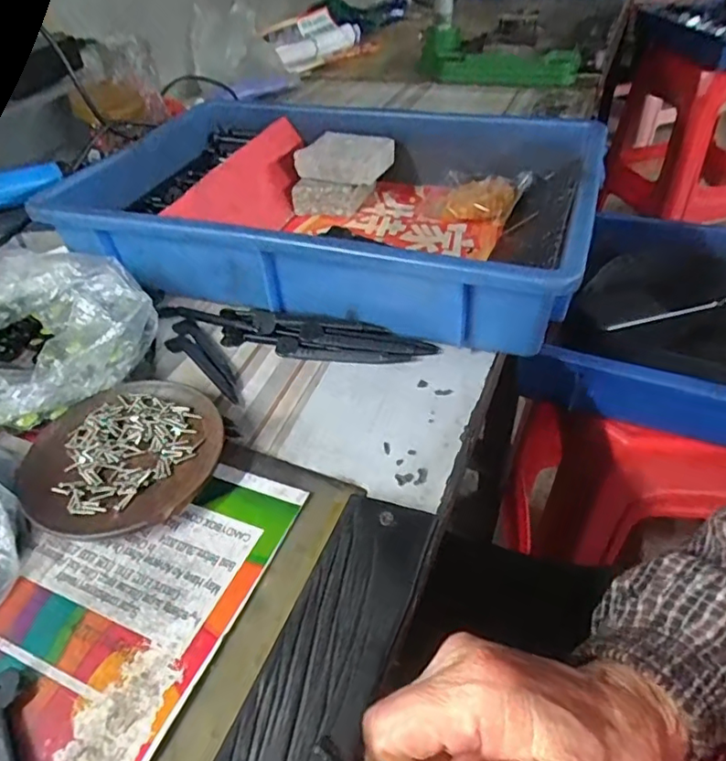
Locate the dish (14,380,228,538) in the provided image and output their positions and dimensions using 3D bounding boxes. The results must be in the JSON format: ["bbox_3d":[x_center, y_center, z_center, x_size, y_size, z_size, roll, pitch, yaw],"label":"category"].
[{"bbox_3d":[-0.143,0.045,0.348,0.111,0.014,0.113,-2,42,2],"label":"dish"}]

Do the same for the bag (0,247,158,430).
[{"bbox_3d":[-0.235,-0.043,0.398,0.156,0.064,0.149,29,52,31],"label":"bag"}]

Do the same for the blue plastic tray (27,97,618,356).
[{"bbox_3d":[-0.022,-0.177,0.528,0.436,0.076,0.328,13,45,18],"label":"blue plastic tray"}]

